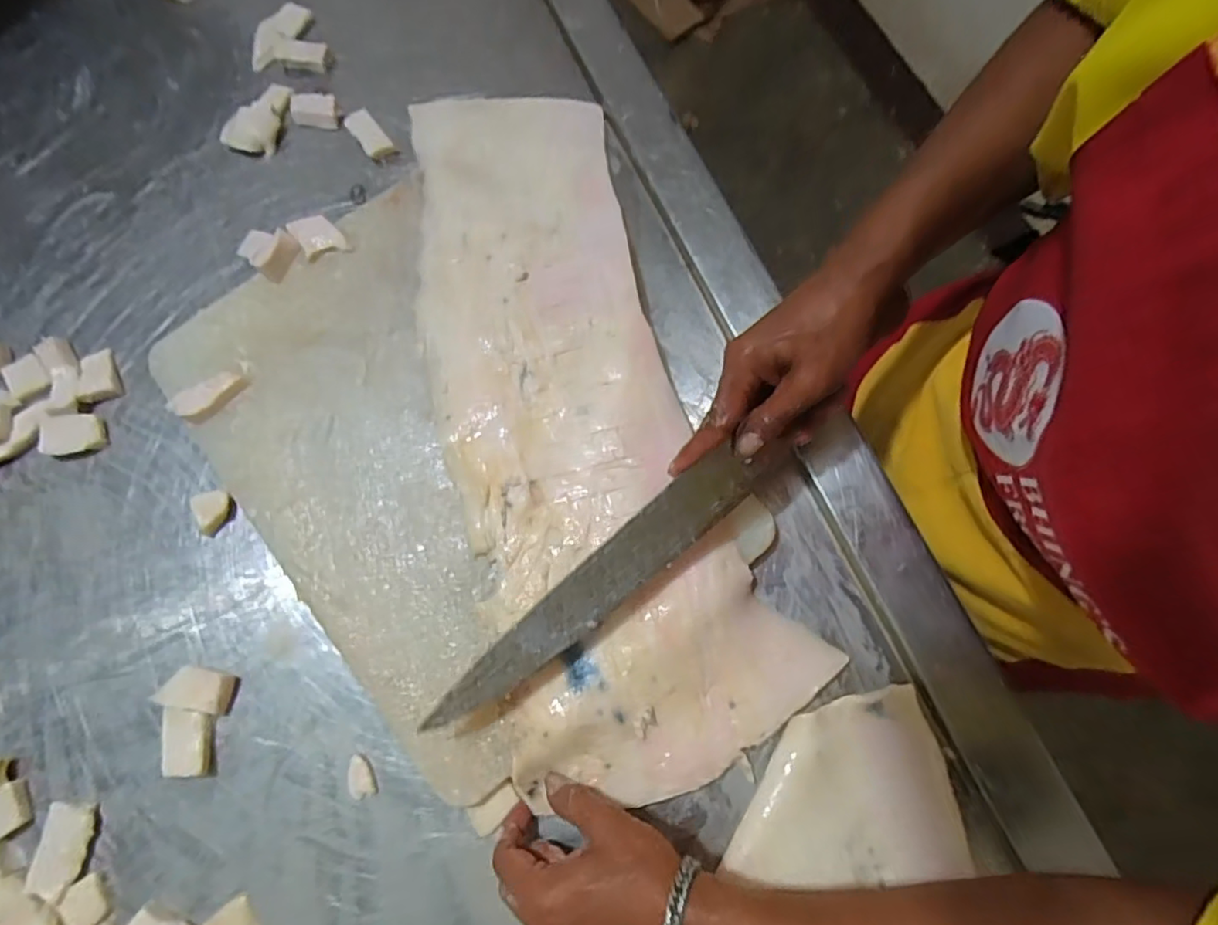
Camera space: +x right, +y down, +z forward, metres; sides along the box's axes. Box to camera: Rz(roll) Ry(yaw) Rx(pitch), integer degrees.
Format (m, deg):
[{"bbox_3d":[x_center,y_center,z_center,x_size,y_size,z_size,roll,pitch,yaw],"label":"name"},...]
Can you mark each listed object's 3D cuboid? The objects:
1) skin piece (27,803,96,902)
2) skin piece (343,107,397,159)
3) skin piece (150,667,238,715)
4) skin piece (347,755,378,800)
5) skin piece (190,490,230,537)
[{"bbox_3d":[-0.370,0.262,0.412,0.036,0.010,0.054,0,74,2],"label":"skin piece"},{"bbox_3d":[-0.224,-0.306,0.564,0.024,0.018,0.050,-37,77,-8],"label":"skin piece"},{"bbox_3d":[-0.295,0.161,0.434,0.051,0.016,0.027,9,75,4],"label":"skin piece"},{"bbox_3d":[-0.171,0.218,0.421,0.019,0.009,0.028,-21,75,-4],"label":"skin piece"},{"bbox_3d":[-0.305,0.038,0.468,0.028,0.011,0.033,-7,74,-1],"label":"skin piece"}]

